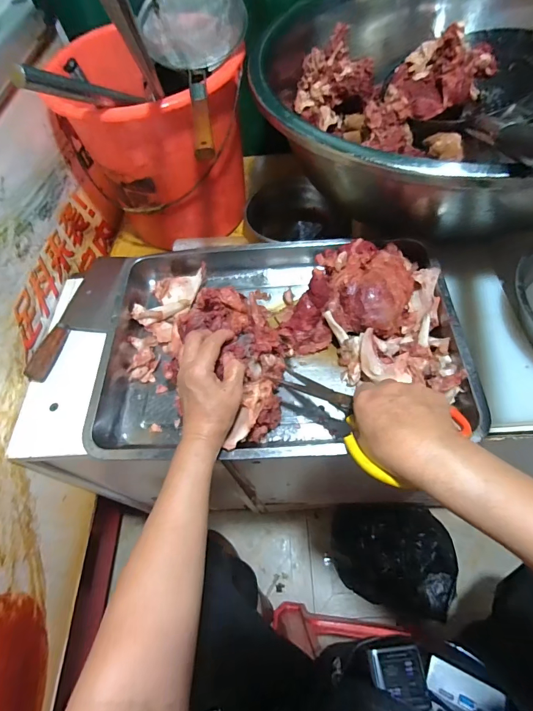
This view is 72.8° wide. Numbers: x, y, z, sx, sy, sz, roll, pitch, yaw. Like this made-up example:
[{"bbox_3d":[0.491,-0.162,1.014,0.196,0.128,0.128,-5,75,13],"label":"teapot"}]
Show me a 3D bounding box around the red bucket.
[{"bbox_3d":[-0.211,-0.410,0.747,0.292,0.307,0.308,-38,63,-14],"label":"red bucket"}]

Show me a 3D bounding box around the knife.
[{"bbox_3d":[-0.314,-0.080,0.628,0.088,0.029,0.268,1,60,8],"label":"knife"}]

